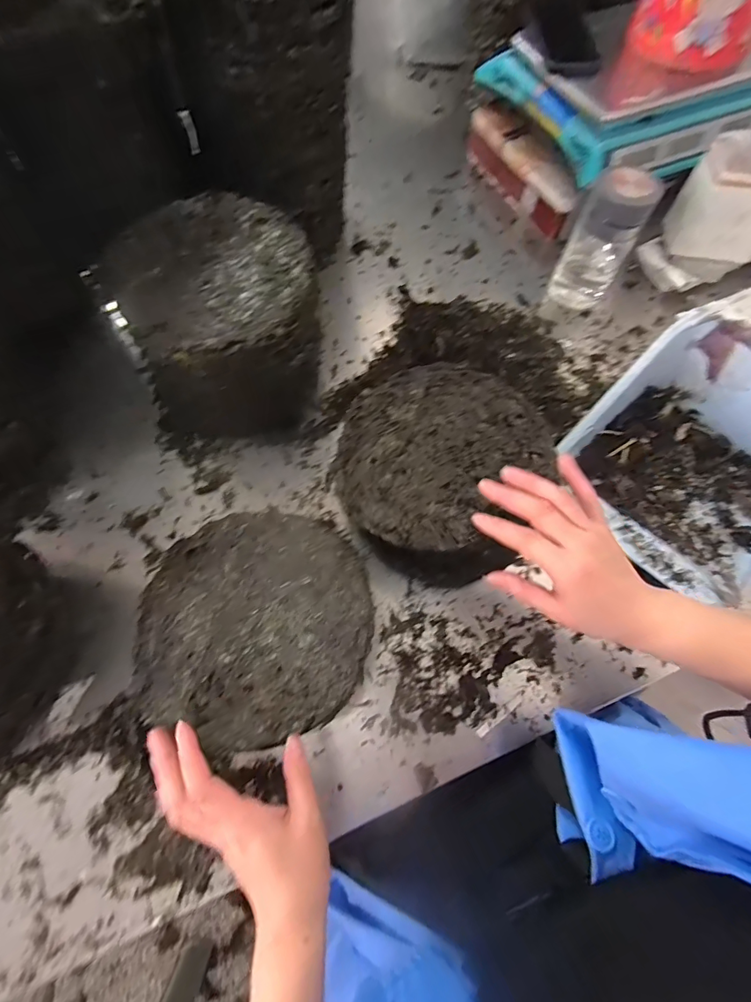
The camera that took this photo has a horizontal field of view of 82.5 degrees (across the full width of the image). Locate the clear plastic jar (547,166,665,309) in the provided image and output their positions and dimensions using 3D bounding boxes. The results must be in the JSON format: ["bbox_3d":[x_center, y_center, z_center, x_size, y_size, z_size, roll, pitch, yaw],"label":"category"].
[{"bbox_3d":[0.314,-0.361,0.587,0.079,0.168,0.077,0,68,-1],"label":"clear plastic jar"}]

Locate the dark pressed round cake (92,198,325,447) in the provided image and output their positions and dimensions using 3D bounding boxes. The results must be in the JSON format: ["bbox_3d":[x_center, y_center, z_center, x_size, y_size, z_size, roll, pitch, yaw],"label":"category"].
[{"bbox_3d":[-0.165,-0.199,0.503,0.194,0.180,0.194,0,68,-1],"label":"dark pressed round cake"}]

